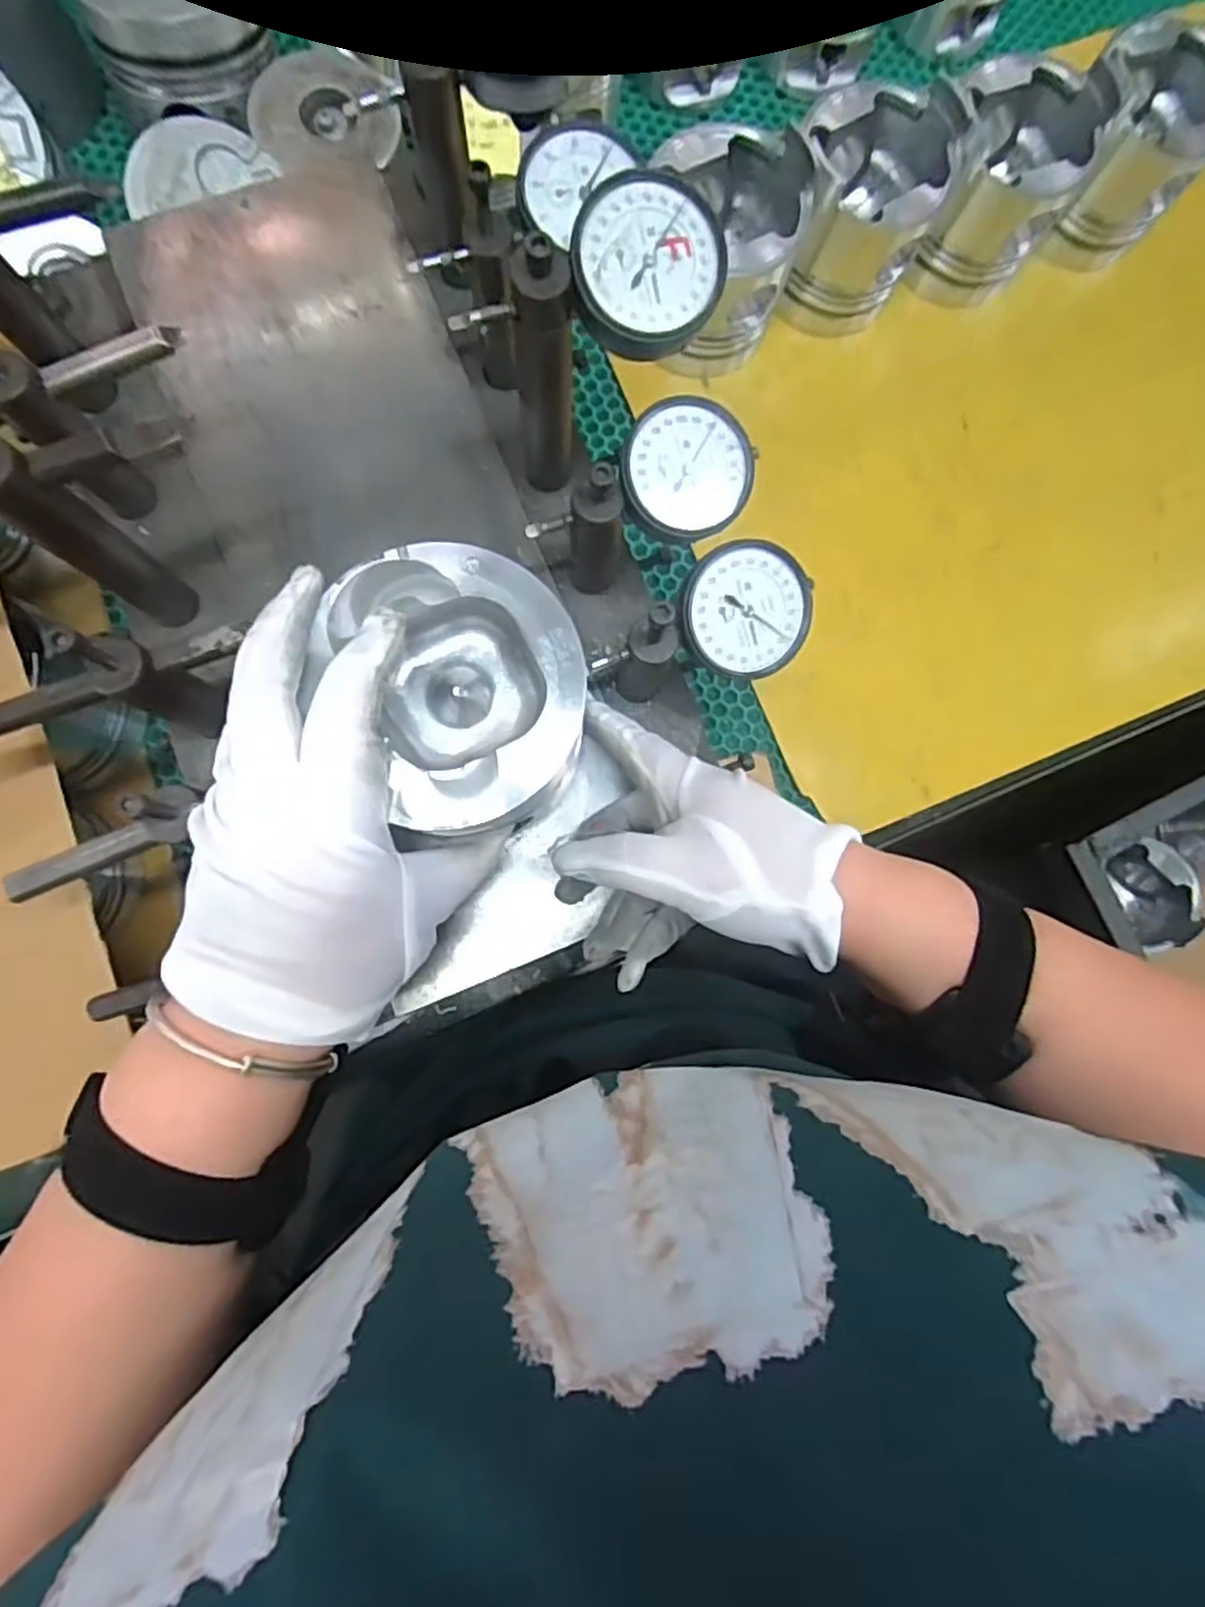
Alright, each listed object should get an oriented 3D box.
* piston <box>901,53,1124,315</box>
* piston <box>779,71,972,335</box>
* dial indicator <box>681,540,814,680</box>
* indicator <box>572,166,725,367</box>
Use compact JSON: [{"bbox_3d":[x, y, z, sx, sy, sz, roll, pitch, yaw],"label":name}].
[{"bbox_3d":[0.268,-0.421,0.506,0.086,0.114,0.089,1,84,-5],"label":"piston"},{"bbox_3d":[0.169,-0.390,0.491,0.092,0.111,0.093,1,84,-5],"label":"piston"},{"bbox_3d":[0.057,-0.081,0.311,0.052,0.020,0.053,-5,103,-9],"label":"dial indicator"},{"bbox_3d":[0.015,-0.196,0.272,0.053,0.025,0.054,-7,99,-10],"label":"indicator"}]

